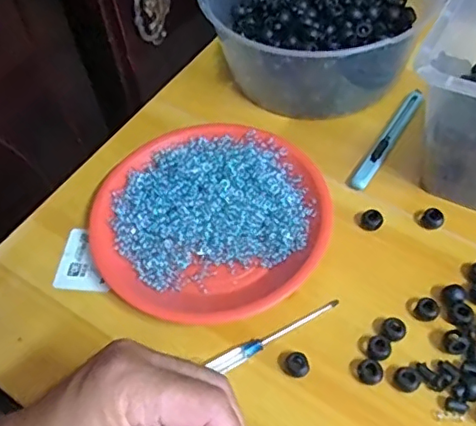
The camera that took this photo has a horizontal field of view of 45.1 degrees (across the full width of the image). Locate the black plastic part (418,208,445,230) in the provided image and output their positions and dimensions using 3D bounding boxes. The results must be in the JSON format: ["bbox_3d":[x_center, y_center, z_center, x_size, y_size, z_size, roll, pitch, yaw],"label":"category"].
[{"bbox_3d":[0.165,0.005,0.485,0.019,0.012,0.017,17,57,16],"label":"black plastic part"}]

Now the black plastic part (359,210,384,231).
[{"bbox_3d":[0.114,0.006,0.488,0.018,0.012,0.017,-2,54,3],"label":"black plastic part"}]

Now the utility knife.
[{"bbox_3d":[0.142,-0.071,0.540,0.015,0.012,0.132,27,60,22],"label":"utility knife"}]

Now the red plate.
[{"bbox_3d":[-0.020,0.002,0.493,0.193,0.032,0.194,-2,54,3],"label":"red plate"}]

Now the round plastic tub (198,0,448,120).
[{"bbox_3d":[0.096,-0.215,0.594,0.232,0.102,0.206,-40,61,-22],"label":"round plastic tub"}]

